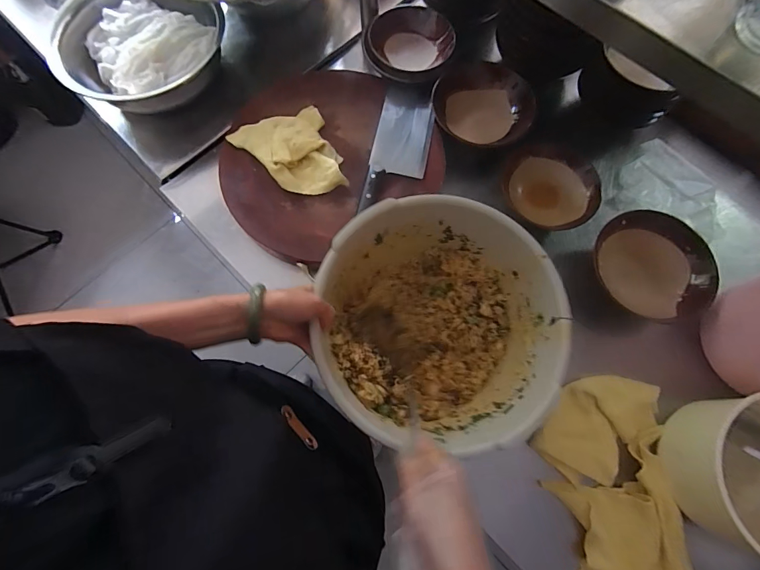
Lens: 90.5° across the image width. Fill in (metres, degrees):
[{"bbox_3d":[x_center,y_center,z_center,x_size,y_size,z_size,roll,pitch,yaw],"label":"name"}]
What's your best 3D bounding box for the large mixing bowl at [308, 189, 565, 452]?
[{"bbox_3d":[0.079,0.047,0.518,0.308,0.136,0.292,1,74,-2],"label":"large mixing bowl"}]

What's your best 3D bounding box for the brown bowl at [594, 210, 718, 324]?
[{"bbox_3d":[0.426,-0.036,0.590,0.161,0.062,0.176,1,74,-2],"label":"brown bowl"}]

